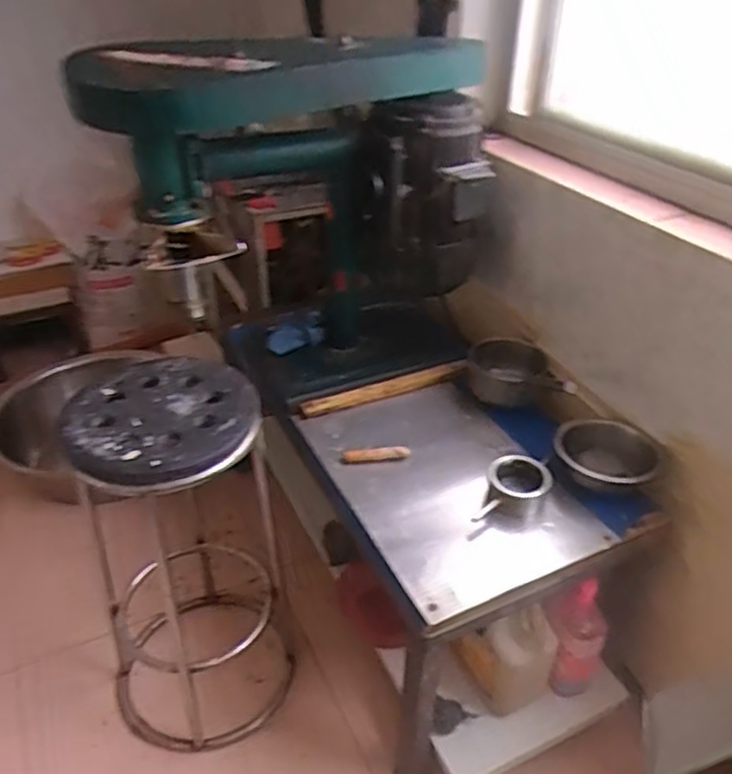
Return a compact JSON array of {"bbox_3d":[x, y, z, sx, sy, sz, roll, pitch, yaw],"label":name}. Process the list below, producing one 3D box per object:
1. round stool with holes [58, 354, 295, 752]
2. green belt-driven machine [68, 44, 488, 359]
[{"bbox_3d":[-0.352,0.311,1.374,0.346,0.760,0.405,-14,38,-20],"label":"round stool with holes"},{"bbox_3d":[-0.107,-0.305,1.288,0.714,0.602,0.278,-18,39,-24],"label":"green belt-driven machine"}]

